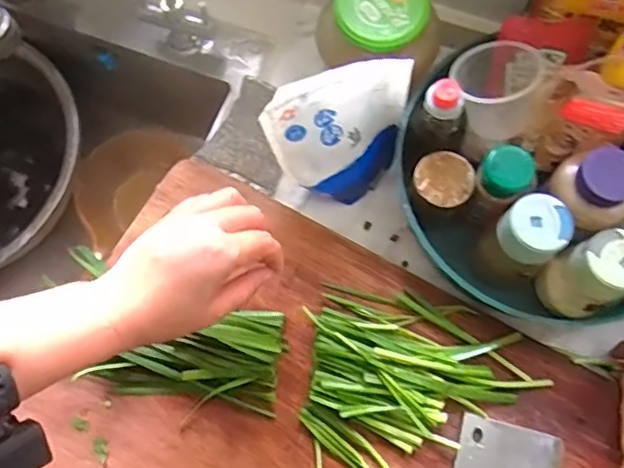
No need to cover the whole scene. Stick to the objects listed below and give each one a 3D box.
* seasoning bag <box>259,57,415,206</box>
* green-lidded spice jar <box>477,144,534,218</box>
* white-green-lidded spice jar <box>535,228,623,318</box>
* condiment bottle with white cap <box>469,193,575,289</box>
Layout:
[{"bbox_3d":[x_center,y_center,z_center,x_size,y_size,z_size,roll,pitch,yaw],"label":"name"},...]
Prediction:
[{"bbox_3d":[0.026,-0.083,0.536,0.123,0.171,0.054,-10,74,-1],"label":"seasoning bag"},{"bbox_3d":[0.161,-0.039,0.520,0.041,0.087,0.044,0,74,2],"label":"green-lidded spice jar"},{"bbox_3d":[0.231,0.035,0.490,0.054,0.091,0.051,0,74,2],"label":"white-green-lidded spice jar"},{"bbox_3d":[0.177,0.008,0.496,0.051,0.086,0.055,-35,76,-8],"label":"condiment bottle with white cap"}]

